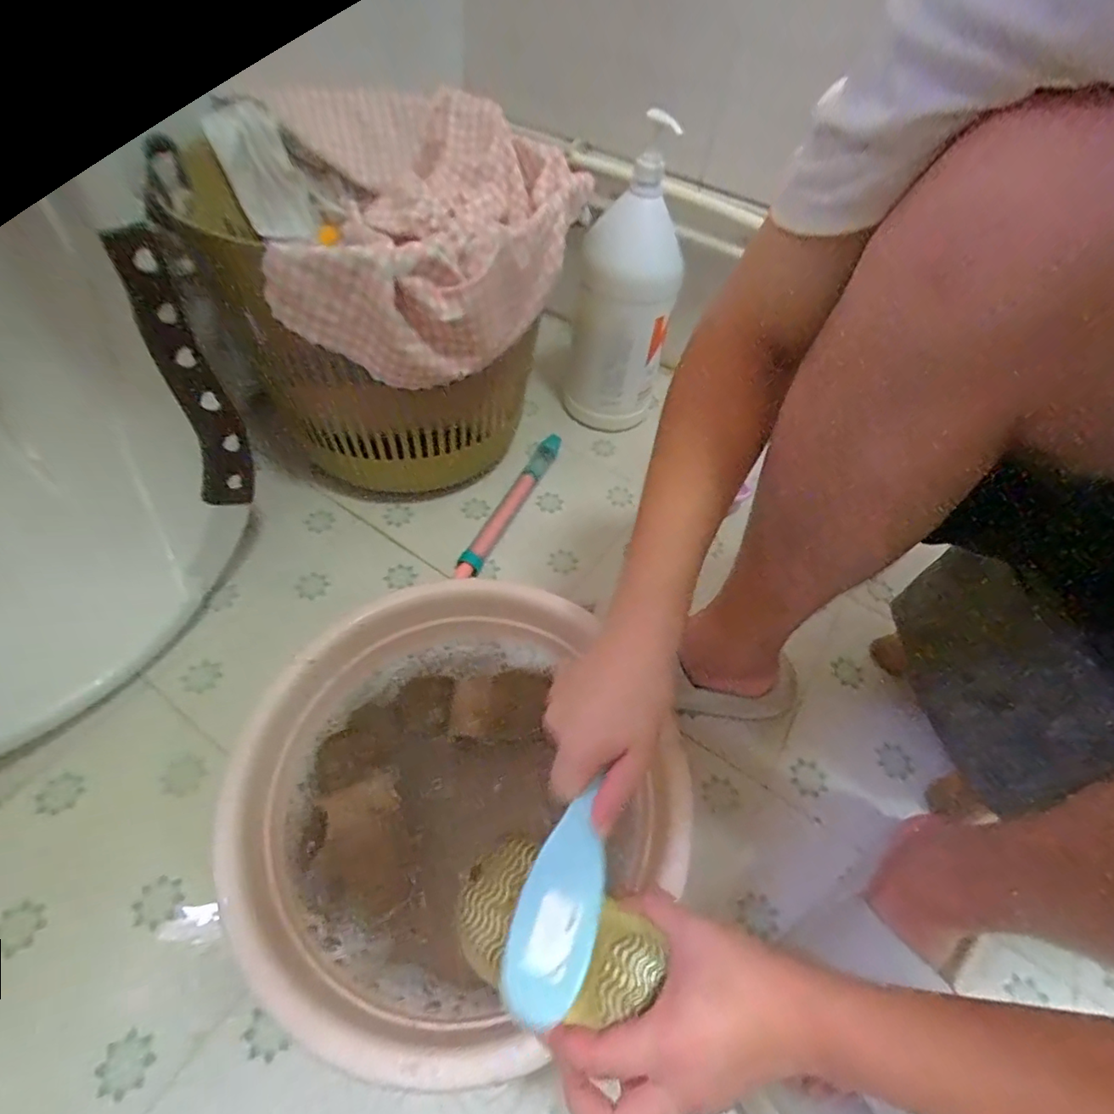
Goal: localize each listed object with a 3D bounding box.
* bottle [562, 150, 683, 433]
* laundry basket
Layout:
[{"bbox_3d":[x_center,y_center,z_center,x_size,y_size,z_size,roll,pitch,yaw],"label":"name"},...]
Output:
[{"bbox_3d":[0.092,-0.343,0.778,0.137,0.334,0.117,7,54,0],"label":"bottle"},{"bbox_3d":[-0.206,-0.292,0.692,0.402,0.365,0.373,-5,55,-9],"label":"laundry basket"}]

